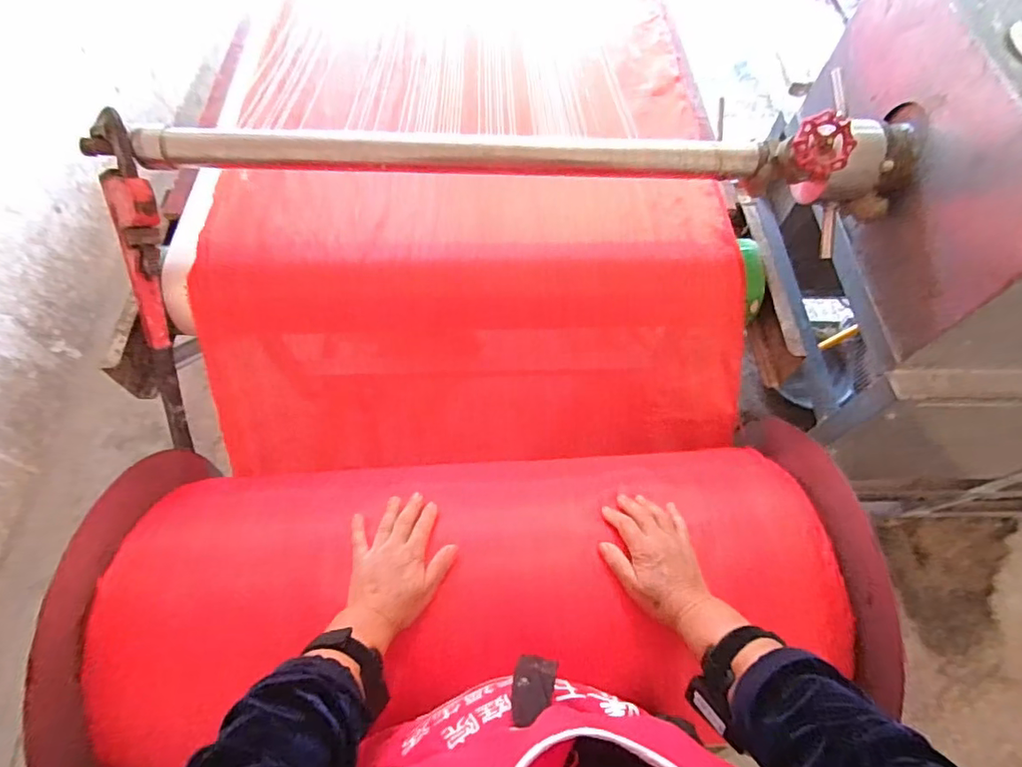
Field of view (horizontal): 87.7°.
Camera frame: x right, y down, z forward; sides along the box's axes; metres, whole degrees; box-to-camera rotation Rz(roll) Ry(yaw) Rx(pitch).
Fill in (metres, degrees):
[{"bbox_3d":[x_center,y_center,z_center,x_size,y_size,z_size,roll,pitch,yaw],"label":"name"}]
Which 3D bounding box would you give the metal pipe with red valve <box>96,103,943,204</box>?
[{"bbox_3d":[-0.005,-0.297,0.687,1.079,0.102,0.103,0,62,-1],"label":"metal pipe with red valve"}]

